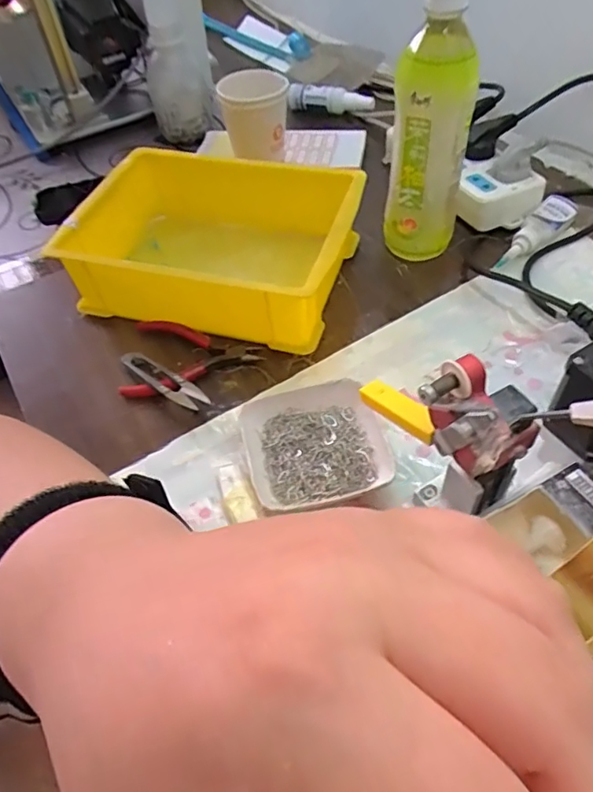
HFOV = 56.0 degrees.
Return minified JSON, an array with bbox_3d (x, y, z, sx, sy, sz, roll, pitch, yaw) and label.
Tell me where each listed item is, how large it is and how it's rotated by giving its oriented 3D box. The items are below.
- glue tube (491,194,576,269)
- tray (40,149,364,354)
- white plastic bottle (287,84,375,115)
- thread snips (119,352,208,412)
[{"bbox_3d":[0.233,-0.158,0.537,0.031,0.026,0.130,35,62,27],"label":"glue tube"},{"bbox_3d":[-0.078,-0.143,0.521,0.258,0.075,0.185,12,54,13],"label":"tray"},{"bbox_3d":[0.047,-0.395,0.734,0.110,0.028,0.040,5,53,8],"label":"white plastic bottle"},{"bbox_3d":[-0.109,-0.013,0.452,0.099,0.016,0.020,33,61,26],"label":"thread snips"}]

